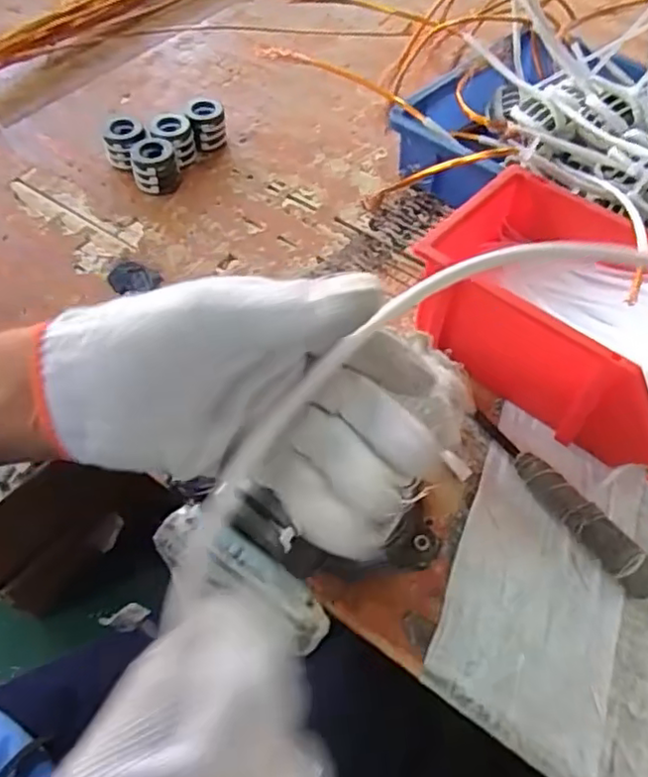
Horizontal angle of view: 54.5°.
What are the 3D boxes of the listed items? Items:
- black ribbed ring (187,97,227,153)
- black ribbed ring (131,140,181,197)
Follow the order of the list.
[{"bbox_3d":[-0.137,-0.307,0.740,0.044,0.049,0.046,1,55,-1],"label":"black ribbed ring"},{"bbox_3d":[-0.185,-0.243,0.692,0.046,0.039,0.046,1,55,-1],"label":"black ribbed ring"}]

